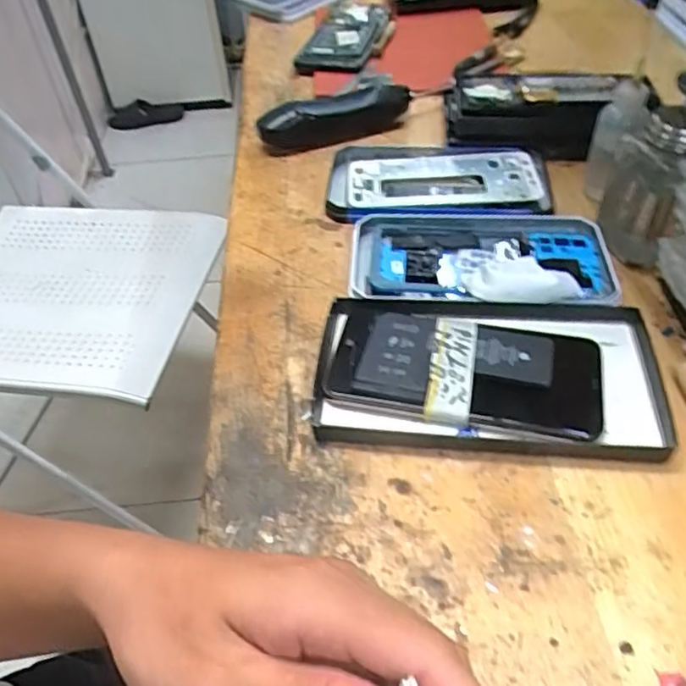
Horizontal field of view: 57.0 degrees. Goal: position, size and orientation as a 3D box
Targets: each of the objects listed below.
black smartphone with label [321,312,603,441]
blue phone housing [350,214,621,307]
[{"bbox_3d":[0.069,0.013,0.369,0.153,0.012,0.076,7,56,9],"label":"black smartphone with label"},{"bbox_3d":[0.096,-0.061,0.445,0.177,0.026,0.102,2,48,7],"label":"blue phone housing"}]

